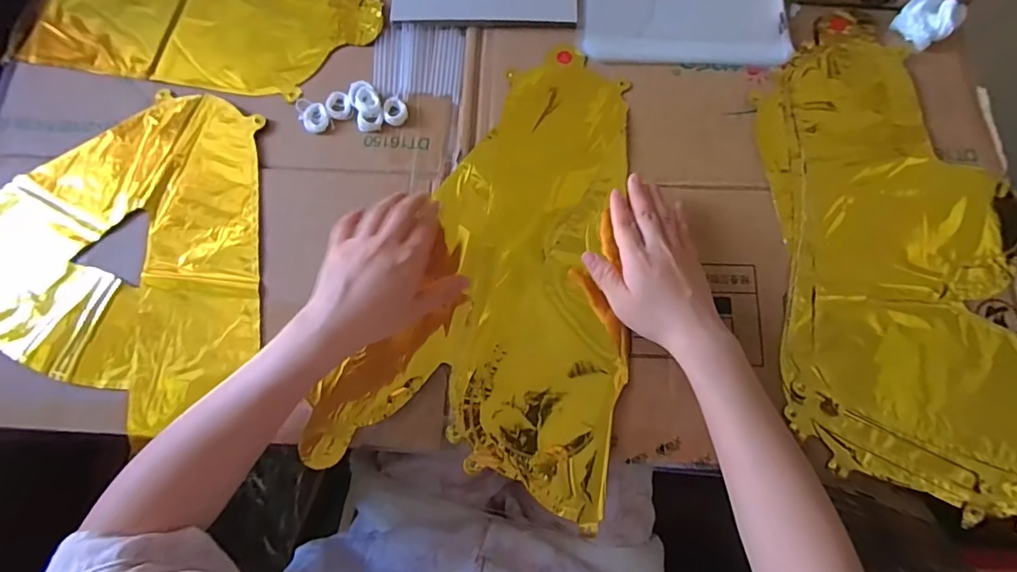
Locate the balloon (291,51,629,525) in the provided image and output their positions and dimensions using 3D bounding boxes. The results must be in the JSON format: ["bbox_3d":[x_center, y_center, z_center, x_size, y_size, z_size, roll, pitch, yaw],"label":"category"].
[{"bbox_3d":[0.001,-0.030,0.457,0.241,0.011,0.412,14,77,4],"label":"balloon"}]

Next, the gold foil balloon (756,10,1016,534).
[{"bbox_3d":[0.349,-0.039,0.438,0.226,0.014,0.451,-1,77,1],"label":"gold foil balloon"}]

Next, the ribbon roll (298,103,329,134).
[{"bbox_3d":[-0.188,-0.164,0.484,0.026,0.005,0.031,-36,78,-7],"label":"ribbon roll"}]

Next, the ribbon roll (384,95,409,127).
[{"bbox_3d":[-0.110,-0.170,0.485,0.023,0.006,0.030,-16,77,-3],"label":"ribbon roll"}]

